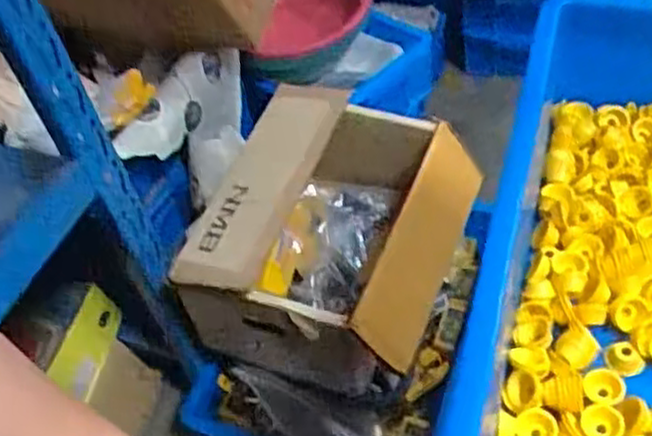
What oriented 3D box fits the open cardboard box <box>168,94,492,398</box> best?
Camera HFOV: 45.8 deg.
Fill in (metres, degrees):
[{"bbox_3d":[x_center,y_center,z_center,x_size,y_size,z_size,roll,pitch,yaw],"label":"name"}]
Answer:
[{"bbox_3d":[-0.001,0.026,0.999,0.347,0.225,0.304,5,50,18],"label":"open cardboard box"}]

